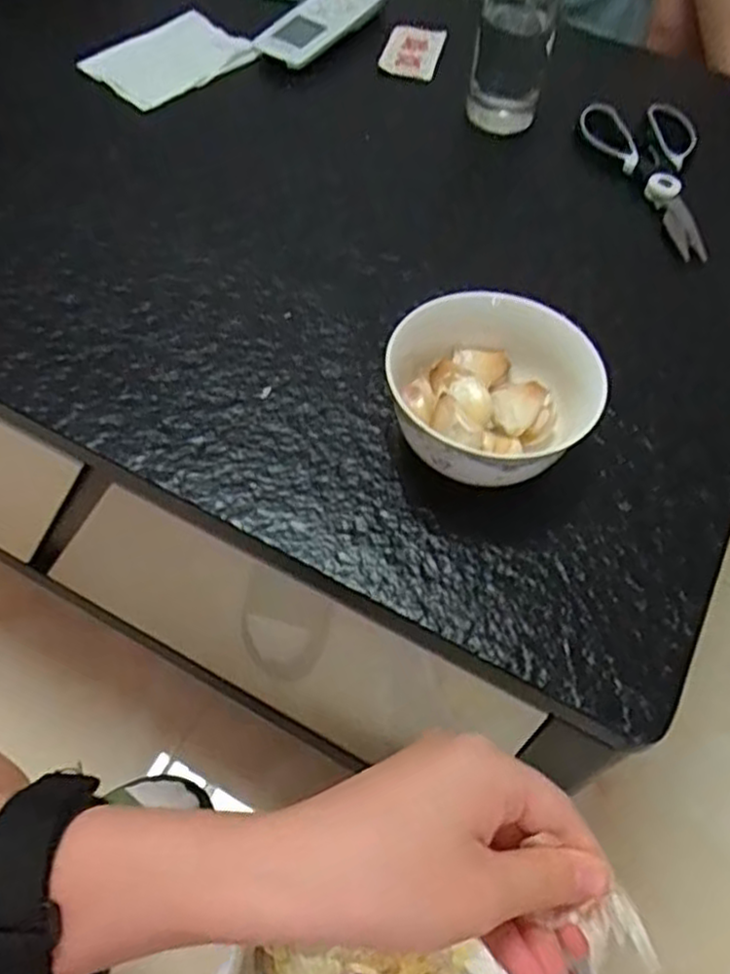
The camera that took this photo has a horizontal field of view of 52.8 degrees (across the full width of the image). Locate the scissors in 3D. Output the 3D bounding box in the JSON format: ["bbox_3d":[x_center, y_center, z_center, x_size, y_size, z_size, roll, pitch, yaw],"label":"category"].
[{"bbox_3d":[0.240,-0.251,0.580,0.085,0.020,0.191,-13,58,-13],"label":"scissors"}]

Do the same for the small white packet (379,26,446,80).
[{"bbox_3d":[0.045,-0.410,0.693,0.051,0.006,0.085,14,59,1],"label":"small white packet"}]

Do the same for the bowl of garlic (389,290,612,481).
[{"bbox_3d":[0.071,-0.045,0.397,0.111,0.069,0.099,2,56,-3],"label":"bowl of garlic"}]

